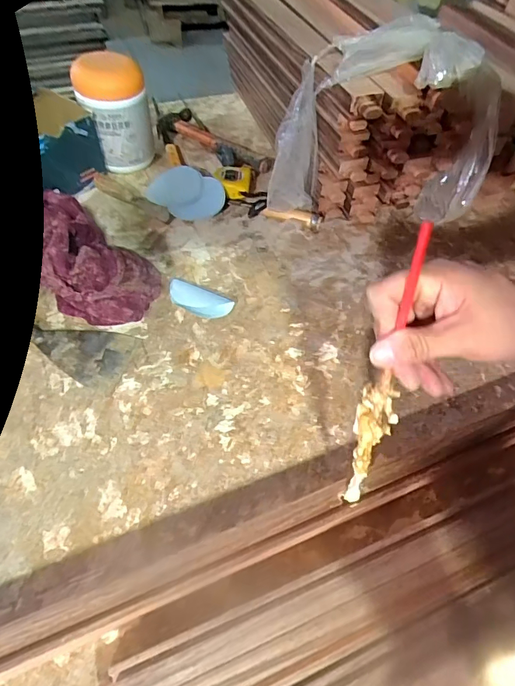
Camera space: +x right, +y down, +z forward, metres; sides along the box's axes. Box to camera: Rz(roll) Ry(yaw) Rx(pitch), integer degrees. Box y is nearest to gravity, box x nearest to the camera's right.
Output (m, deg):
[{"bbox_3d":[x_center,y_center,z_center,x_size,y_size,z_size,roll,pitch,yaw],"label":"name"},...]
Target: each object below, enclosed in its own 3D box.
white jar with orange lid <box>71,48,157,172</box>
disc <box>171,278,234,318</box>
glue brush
[{"bbox_3d":[-0.233,-0.376,0.708,0.110,0.161,0.088,-12,56,-11],"label":"white jar with orange lid"},{"bbox_3d":[-0.083,-0.059,0.578,0.096,0.019,0.045,27,58,16],"label":"disc"},{"bbox_3d":[0.100,0.033,0.337,0.028,0.247,0.023,8,25,3],"label":"glue brush"}]

